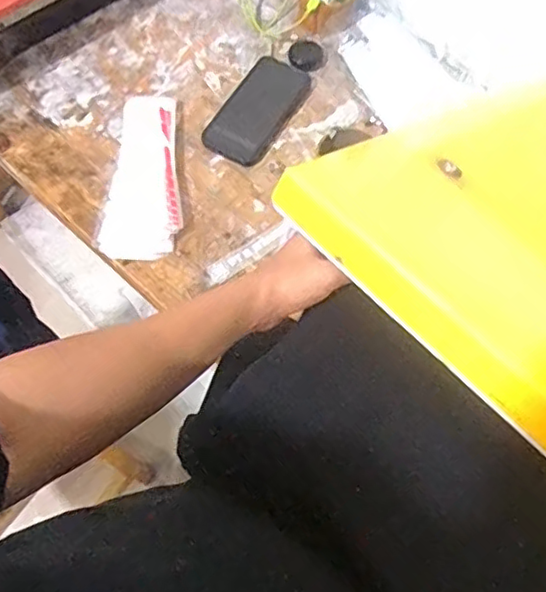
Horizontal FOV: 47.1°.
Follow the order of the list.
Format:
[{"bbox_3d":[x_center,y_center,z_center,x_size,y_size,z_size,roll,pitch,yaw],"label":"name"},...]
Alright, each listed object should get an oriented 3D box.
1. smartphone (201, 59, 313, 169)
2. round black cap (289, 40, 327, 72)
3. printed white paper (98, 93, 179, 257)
[{"bbox_3d":[-0.017,-0.253,0.845,0.085,0.014,0.177,29,67,13],"label":"smartphone"},{"bbox_3d":[0.049,-0.338,0.887,0.051,0.014,0.049,0,64,0],"label":"round black cap"},{"bbox_3d":[-0.157,-0.158,0.793,0.090,0.019,0.247,3,64,1],"label":"printed white paper"}]

